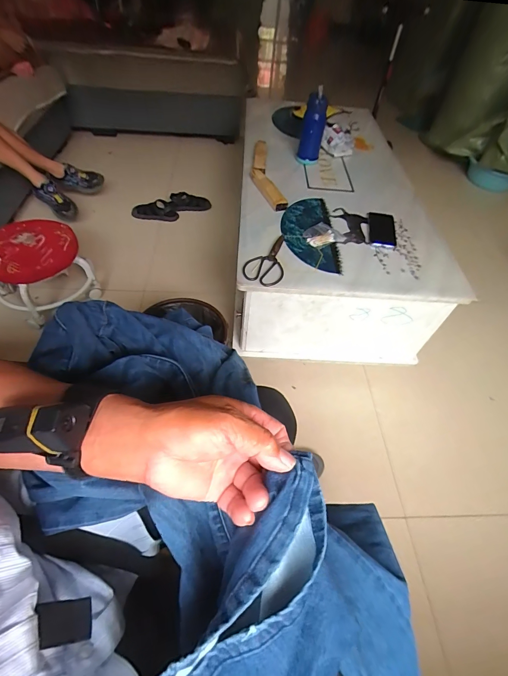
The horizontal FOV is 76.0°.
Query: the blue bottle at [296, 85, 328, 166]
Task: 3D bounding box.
[{"bbox_3d":[0.199,-0.708,1.105,0.073,0.229,0.067,12,52,4],"label":"blue bottle"}]

